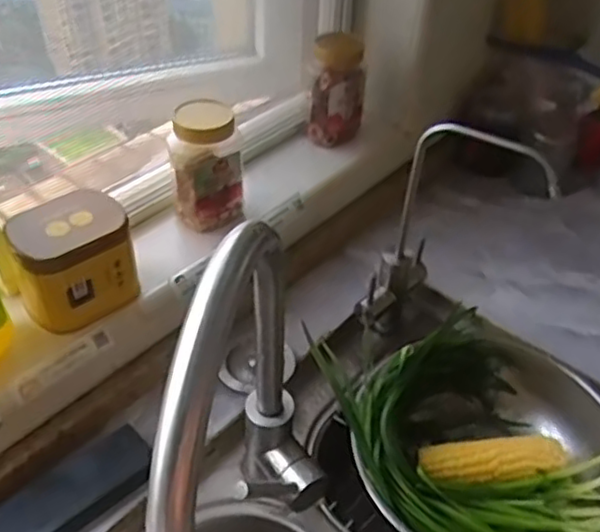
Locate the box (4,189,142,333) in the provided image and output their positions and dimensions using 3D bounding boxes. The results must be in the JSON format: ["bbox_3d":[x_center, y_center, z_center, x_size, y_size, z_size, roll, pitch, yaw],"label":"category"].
[{"bbox_3d":[-0.217,-0.005,0.647,0.104,0.094,0.076,-30,51,-30],"label":"box"}]

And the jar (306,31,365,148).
[{"bbox_3d":[0.049,-0.235,0.890,0.070,0.143,0.060,4,42,2],"label":"jar"}]

